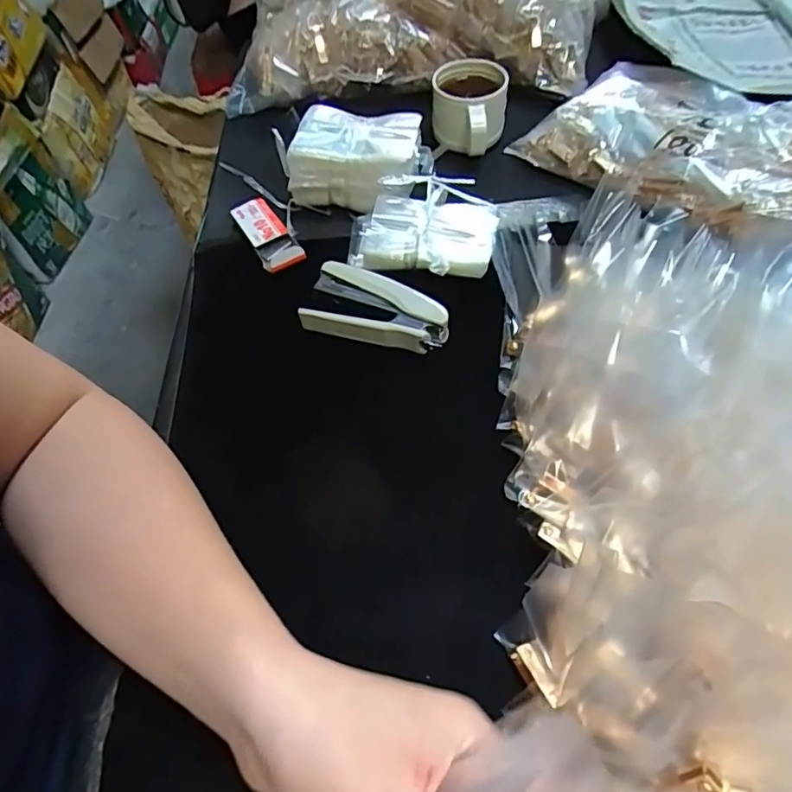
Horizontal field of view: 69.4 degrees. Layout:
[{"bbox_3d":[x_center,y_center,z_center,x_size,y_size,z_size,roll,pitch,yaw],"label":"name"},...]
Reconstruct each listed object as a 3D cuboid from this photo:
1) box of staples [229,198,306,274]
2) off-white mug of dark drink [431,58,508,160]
[{"bbox_3d":[-0.101,-0.126,0.448,0.030,0.010,0.084,-27,58,-13],"label":"box of staples"},{"bbox_3d":[0.064,-0.252,0.501,0.063,0.054,0.075,5,57,9],"label":"off-white mug of dark drink"}]

